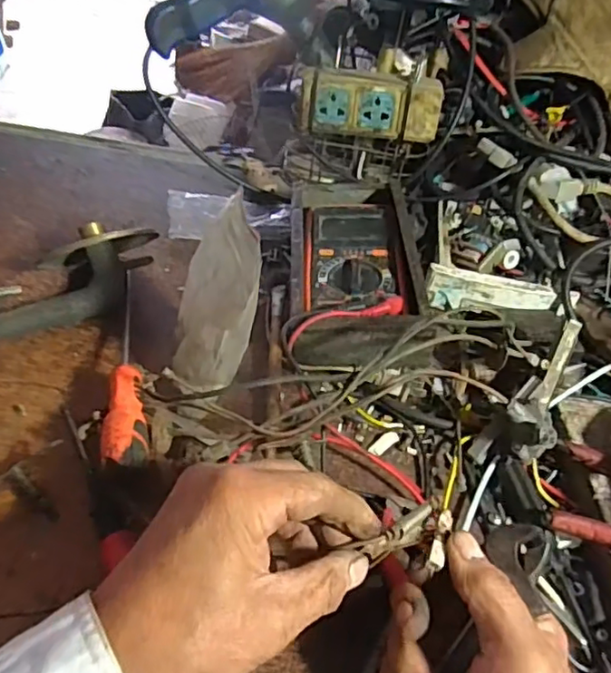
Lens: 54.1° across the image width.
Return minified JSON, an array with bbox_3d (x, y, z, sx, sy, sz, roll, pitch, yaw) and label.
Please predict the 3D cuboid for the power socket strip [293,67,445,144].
[{"bbox_3d":[0.061,-0.221,0.570,0.134,0.054,0.031,9,43,0],"label":"power socket strip"}]

